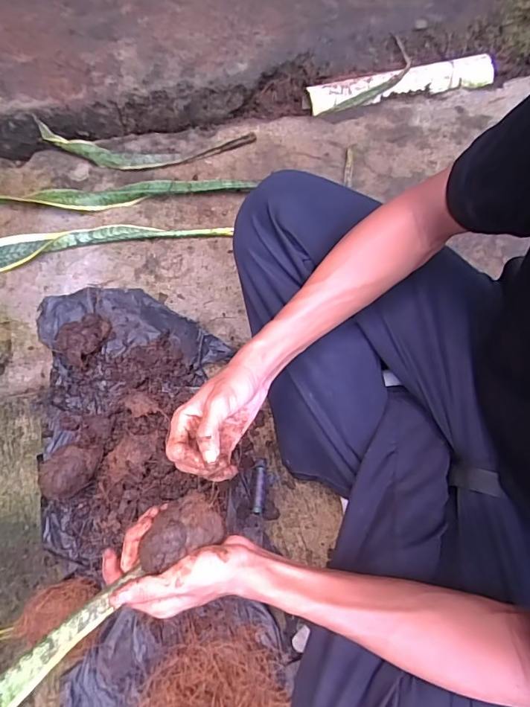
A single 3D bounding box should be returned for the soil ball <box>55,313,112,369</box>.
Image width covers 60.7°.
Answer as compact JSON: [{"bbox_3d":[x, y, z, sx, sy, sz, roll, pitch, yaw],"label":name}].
[{"bbox_3d":[-0.274,-0.025,0.677,0.063,0.038,0.083,35,76,10],"label":"soil ball"}]

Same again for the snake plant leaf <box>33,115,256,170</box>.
[{"bbox_3d":[-0.224,-0.371,0.801,0.397,0.021,0.096,6,73,1],"label":"snake plant leaf"}]

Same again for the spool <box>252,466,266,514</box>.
[{"bbox_3d":[-0.007,0.187,0.620,0.015,0.018,0.062,4,73,1],"label":"spool"}]

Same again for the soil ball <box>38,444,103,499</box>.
[{"bbox_3d":[-0.251,0.155,0.595,0.063,0.059,0.064,0,73,0],"label":"soil ball"}]

